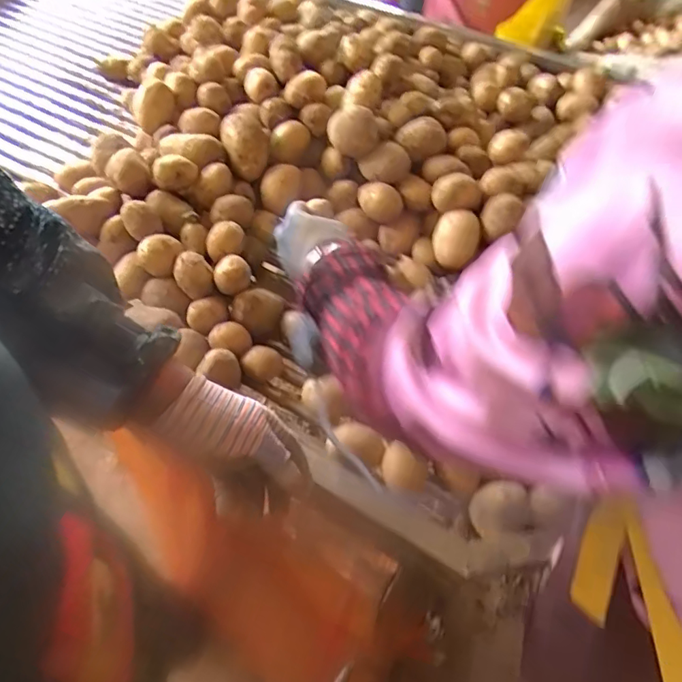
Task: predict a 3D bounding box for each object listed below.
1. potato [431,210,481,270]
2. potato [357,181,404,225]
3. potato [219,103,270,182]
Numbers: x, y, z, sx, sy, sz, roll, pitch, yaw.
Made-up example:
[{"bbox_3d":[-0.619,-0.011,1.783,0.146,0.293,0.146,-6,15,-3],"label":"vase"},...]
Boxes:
[{"bbox_3d":[0.154,-0.137,0.690,0.060,0.051,0.064,-1,53,2],"label":"potato"},{"bbox_3d":[0.057,-0.200,0.732,0.067,0.043,0.040,20,57,17],"label":"potato"},{"bbox_3d":[-0.138,-0.290,0.743,0.065,0.056,0.114,-11,54,-5],"label":"potato"}]

